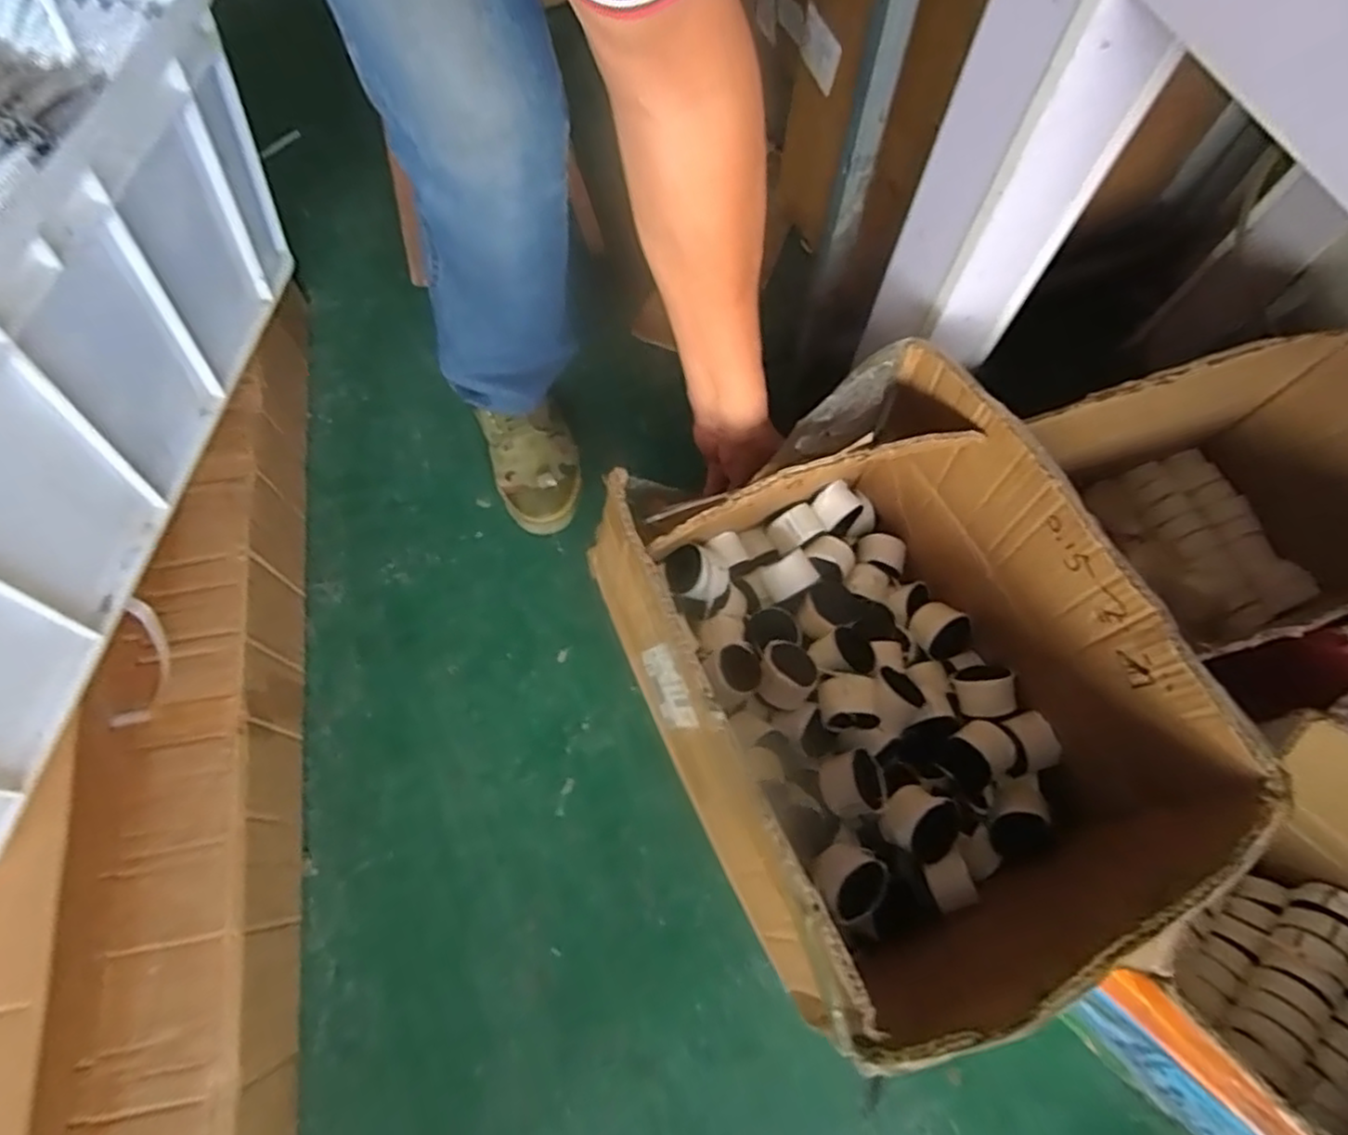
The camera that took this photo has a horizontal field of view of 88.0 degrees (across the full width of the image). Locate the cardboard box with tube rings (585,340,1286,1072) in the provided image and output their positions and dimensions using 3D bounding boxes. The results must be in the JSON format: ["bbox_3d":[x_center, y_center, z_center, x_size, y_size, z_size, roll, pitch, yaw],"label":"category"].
[{"bbox_3d":[0.160,0.088,0.564,0.338,0.288,0.425,-24,69,-8],"label":"cardboard box with tube rings"}]

